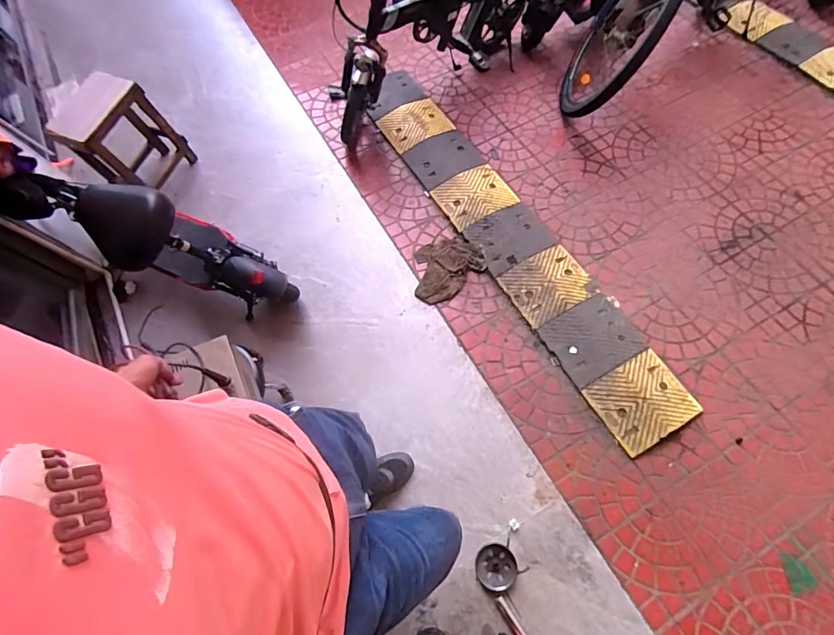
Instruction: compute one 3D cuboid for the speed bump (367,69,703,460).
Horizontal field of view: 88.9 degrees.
[{"bbox_3d":[0.316,-0.378,1.696,0.310,0.051,1.883,-29,66,-10],"label":"speed bump"}]

